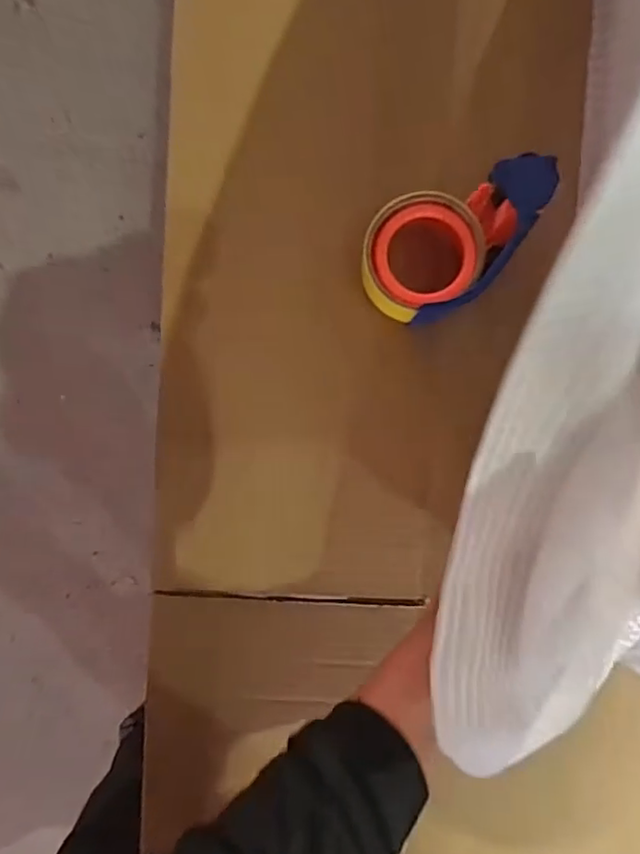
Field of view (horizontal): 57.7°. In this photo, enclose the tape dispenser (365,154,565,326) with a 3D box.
[{"bbox_3d":[0.101,-0.128,0.419,0.143,0.048,0.091,-17,93,-1],"label":"tape dispenser"}]

